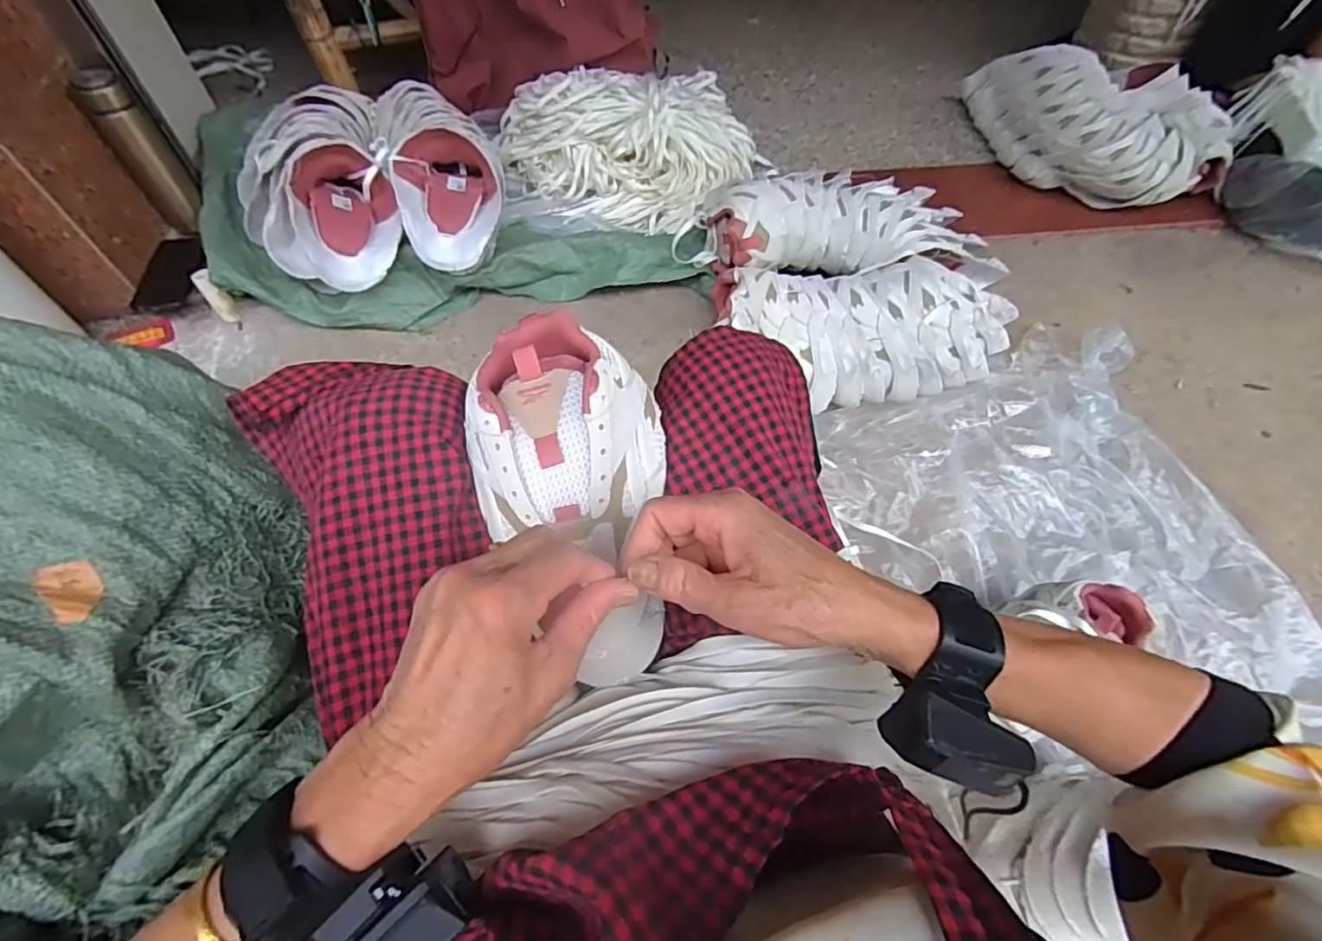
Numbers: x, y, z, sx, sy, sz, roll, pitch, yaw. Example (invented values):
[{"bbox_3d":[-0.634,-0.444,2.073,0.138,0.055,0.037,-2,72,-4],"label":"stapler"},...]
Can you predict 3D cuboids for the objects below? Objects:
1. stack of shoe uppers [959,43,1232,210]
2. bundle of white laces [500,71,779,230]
[{"bbox_3d":[0.787,-0.630,1.112,0.460,0.169,0.257,25,61,12],"label":"stack of shoe uppers"},{"bbox_3d":[-0.042,-0.576,1.063,0.447,0.125,0.366,-17,61,-12],"label":"bundle of white laces"}]

